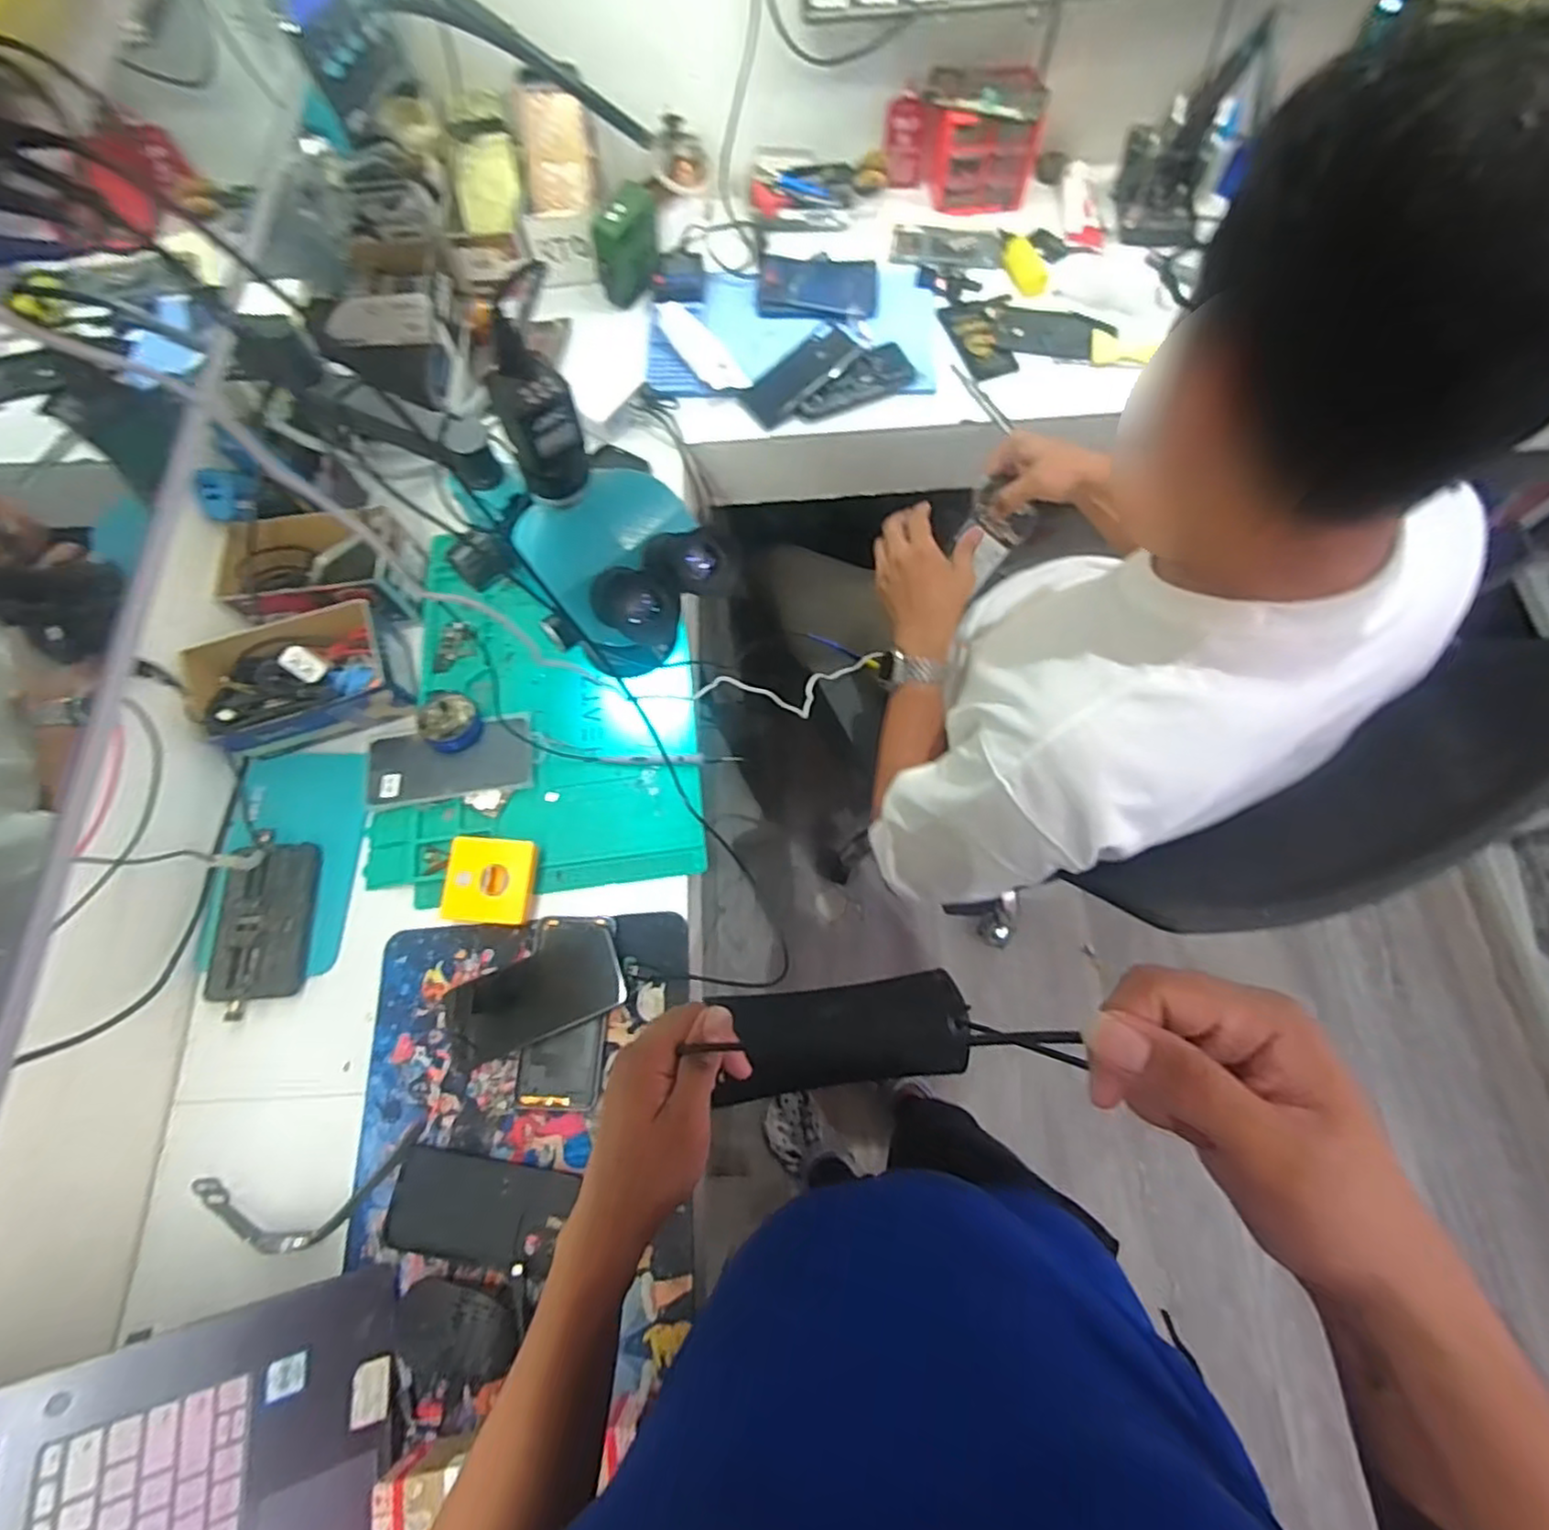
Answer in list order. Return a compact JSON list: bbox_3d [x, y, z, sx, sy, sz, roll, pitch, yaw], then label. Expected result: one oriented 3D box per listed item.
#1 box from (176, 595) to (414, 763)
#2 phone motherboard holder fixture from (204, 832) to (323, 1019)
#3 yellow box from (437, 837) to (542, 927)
[{"bbox_3d":[-0.484,-0.083,0.720,0.182,0.088,0.126,-15,70,-2],"label":"box"},{"bbox_3d":[-0.506,0.154,0.684,0.093,0.026,0.168,-3,70,2],"label":"phone motherboard holder fixture"},{"bbox_3d":[-0.278,0.115,0.681,0.081,0.032,0.081,3,70,4],"label":"yellow box"}]

